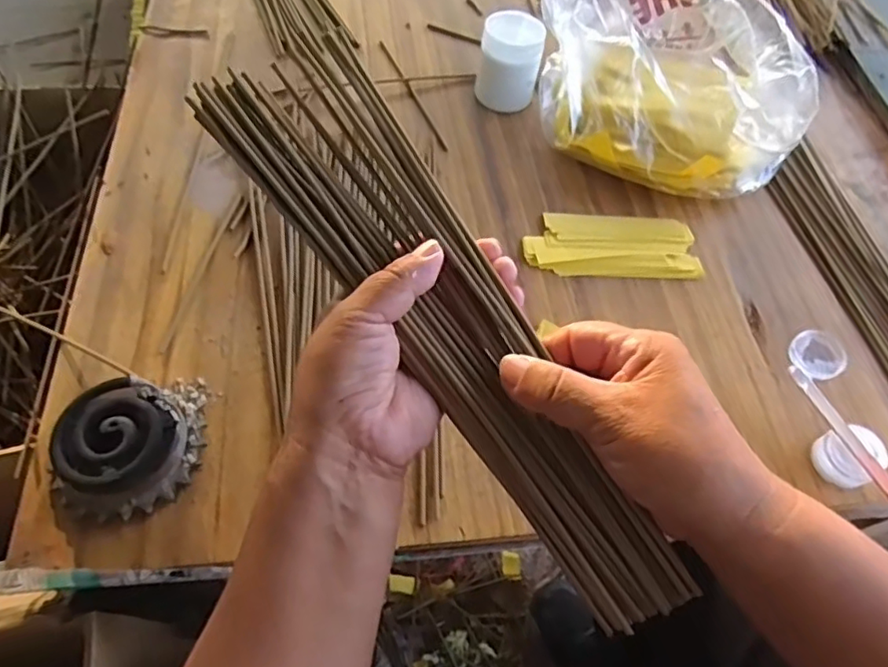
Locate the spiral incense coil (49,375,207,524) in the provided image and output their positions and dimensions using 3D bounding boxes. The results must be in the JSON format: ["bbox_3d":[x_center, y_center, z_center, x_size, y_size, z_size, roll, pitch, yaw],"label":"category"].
[{"bbox_3d":[-0.188,0.067,0.357,0.074,0.035,0.072,-8,60,-10],"label":"spiral incense coil"}]

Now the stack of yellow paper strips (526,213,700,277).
[{"bbox_3d":[0.135,-0.072,0.488,0.138,0.009,0.062,0,58,-3],"label":"stack of yellow paper strips"}]

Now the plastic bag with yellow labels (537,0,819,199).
[{"bbox_3d":[0.189,-0.252,0.509,0.197,0.130,0.247,2,58,-2],"label":"plastic bag with yellow labels"}]

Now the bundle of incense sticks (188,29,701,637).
[{"bbox_3d":[-0.001,-0.009,0.279,0.072,0.021,0.313,-31,80,-20],"label":"bundle of incense sticks"}]

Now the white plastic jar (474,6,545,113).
[{"bbox_3d":[0.059,-0.246,0.544,0.053,0.065,0.053,1,58,-2],"label":"white plastic jar"}]

